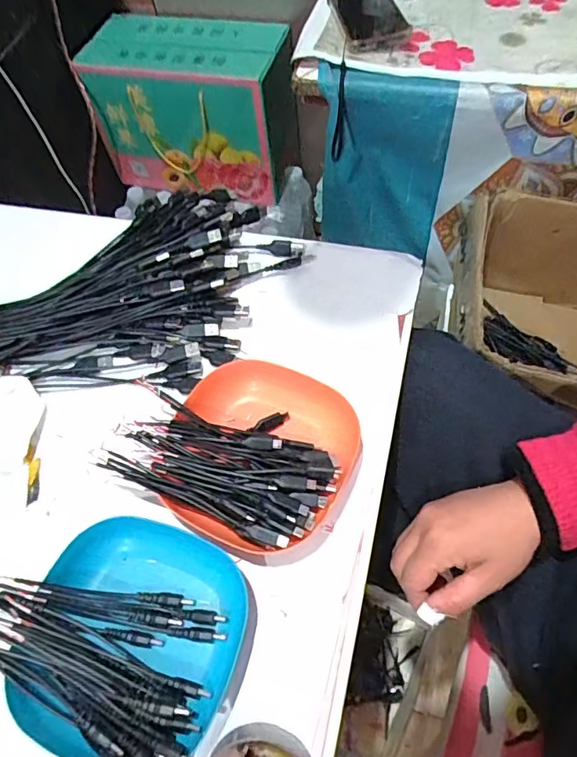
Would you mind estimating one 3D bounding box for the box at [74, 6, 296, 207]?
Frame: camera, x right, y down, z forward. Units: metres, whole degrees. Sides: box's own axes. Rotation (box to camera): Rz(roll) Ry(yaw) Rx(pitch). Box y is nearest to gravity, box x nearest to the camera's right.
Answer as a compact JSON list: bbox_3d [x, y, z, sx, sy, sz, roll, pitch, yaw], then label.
[{"bbox_3d":[-0.158,-0.480,0.929,0.324,0.229,0.164,14,62,12],"label":"box"}]

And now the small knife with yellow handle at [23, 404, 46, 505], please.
[{"bbox_3d":[-0.211,0.063,0.430,0.013,0.004,0.084,-9,60,-1],"label":"small knife with yellow handle"}]

